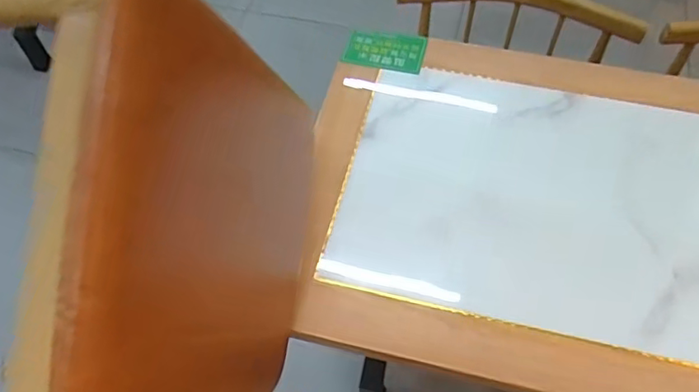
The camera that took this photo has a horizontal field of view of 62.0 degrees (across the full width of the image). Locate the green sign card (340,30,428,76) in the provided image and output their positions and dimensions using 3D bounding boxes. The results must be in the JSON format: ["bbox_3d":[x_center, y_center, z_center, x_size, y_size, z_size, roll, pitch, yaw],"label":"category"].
[{"bbox_3d":[0.064,-0.263,1.051,0.141,0.010,0.089,11,66,7],"label":"green sign card"}]

